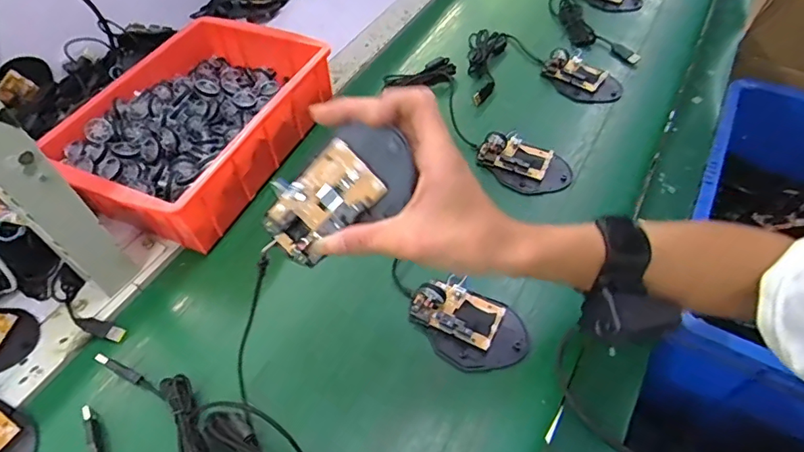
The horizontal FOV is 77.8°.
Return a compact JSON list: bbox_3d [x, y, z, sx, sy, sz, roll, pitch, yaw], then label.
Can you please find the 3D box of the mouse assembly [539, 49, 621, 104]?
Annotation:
[{"bbox_3d":[0.239,-0.200,0.662,0.106,0.025,0.070,30,59,22],"label":"mouse assembly"}]

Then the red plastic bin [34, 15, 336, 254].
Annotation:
[{"bbox_3d":[-0.235,-0.121,0.578,0.207,0.079,0.289,19,56,16],"label":"red plastic bin"}]

